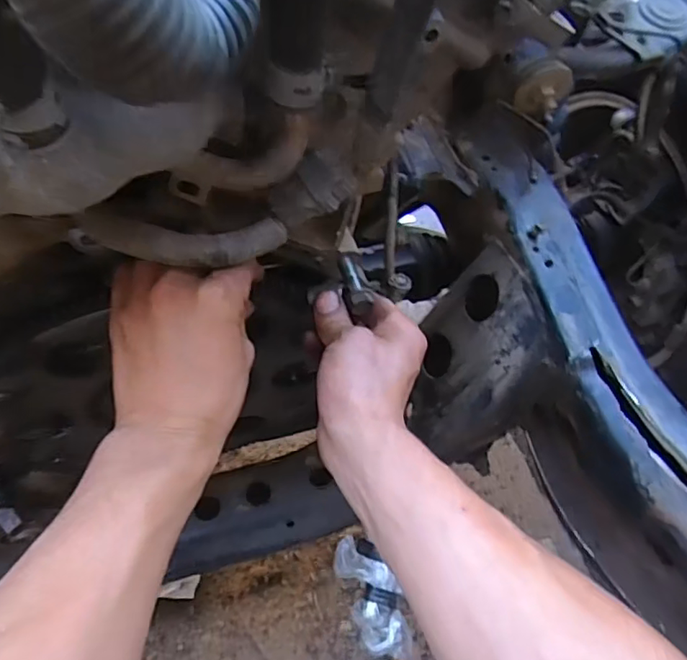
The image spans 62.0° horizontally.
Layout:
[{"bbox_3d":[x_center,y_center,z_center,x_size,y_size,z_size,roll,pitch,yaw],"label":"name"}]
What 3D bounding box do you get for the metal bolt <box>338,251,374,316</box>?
[{"bbox_3d":[0.009,-0.034,0.415,0.018,0.013,0.049,-8,59,-10],"label":"metal bolt"}]

